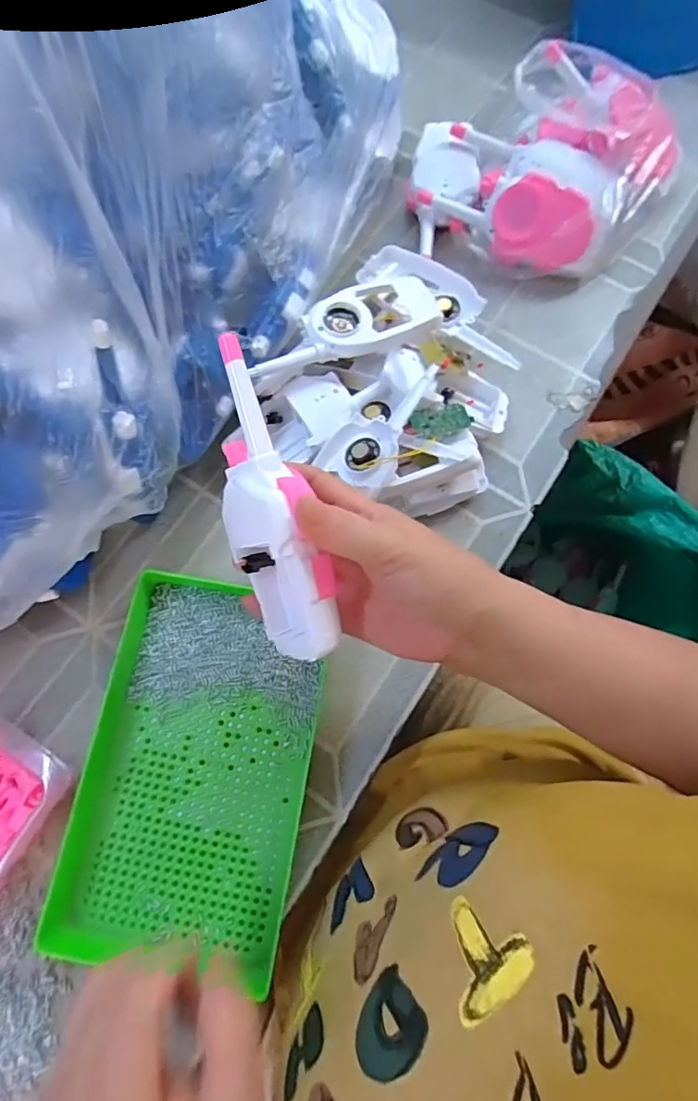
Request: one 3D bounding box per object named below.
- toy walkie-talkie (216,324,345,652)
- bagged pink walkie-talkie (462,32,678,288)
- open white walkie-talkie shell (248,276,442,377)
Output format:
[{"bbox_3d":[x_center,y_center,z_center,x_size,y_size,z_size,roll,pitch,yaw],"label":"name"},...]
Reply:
[{"bbox_3d":[-0.044,-0.023,0.273,0.044,0.049,0.164,-15,98,-5],"label":"toy walkie-talkie"},{"bbox_3d":[0.199,-0.341,0.467,0.170,0.091,0.181,28,76,6],"label":"bagged pink walkie-talkie"},{"bbox_3d":[-0.004,-0.175,0.411,0.157,0.017,0.057,-28,77,-9],"label":"open white walkie-talkie shell"}]

